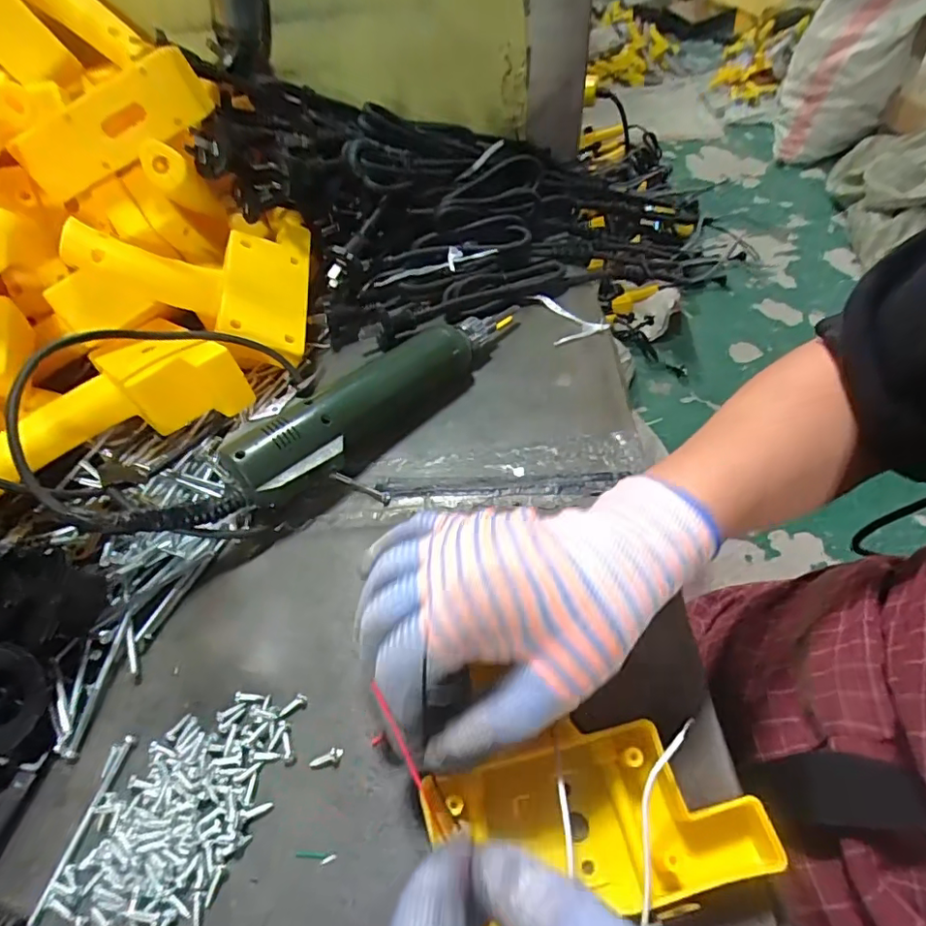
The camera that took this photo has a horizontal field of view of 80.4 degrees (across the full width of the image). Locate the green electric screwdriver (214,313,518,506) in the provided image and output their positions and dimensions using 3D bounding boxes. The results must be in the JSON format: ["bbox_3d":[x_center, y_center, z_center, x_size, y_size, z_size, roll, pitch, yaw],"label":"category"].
[{"bbox_3d":[-0.050,-0.050,0.376,0.237,0.044,0.050,-38,59,-26],"label":"green electric screwdriver"}]

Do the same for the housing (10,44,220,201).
[{"bbox_3d":[-0.241,-0.229,0.374,0.134,0.042,0.021,-27,52,5],"label":"housing"}]

